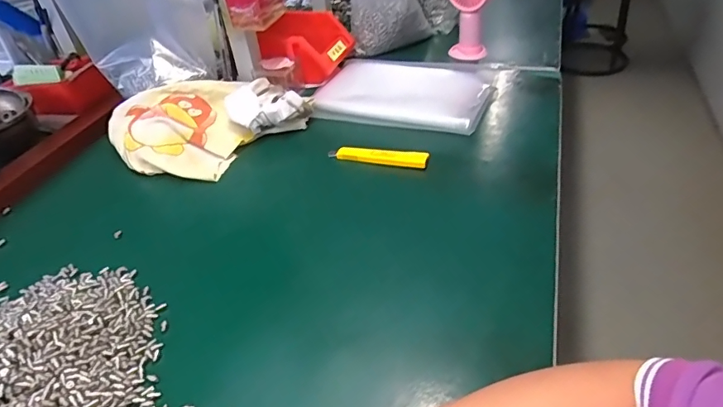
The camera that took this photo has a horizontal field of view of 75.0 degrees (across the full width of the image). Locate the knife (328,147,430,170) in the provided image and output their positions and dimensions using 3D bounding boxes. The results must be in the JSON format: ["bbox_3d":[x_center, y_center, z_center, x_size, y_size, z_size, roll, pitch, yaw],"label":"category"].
[{"bbox_3d":[0.019,-0.057,0.576,0.123,0.016,0.018,8,42,16],"label":"knife"}]

